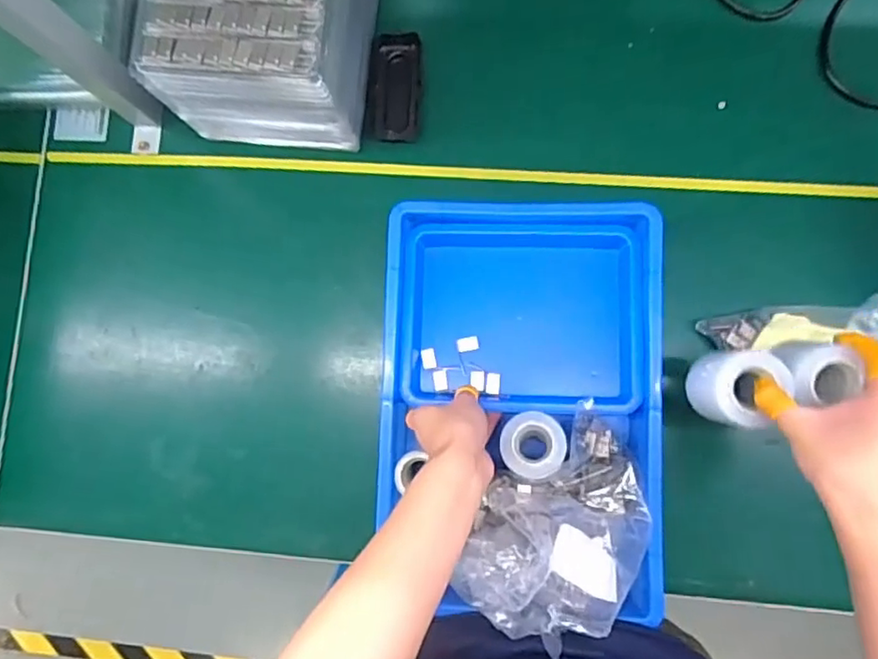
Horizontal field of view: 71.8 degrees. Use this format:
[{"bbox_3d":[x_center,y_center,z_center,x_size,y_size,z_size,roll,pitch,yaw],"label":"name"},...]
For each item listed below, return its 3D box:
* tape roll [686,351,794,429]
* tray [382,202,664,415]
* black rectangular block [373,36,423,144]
[{"bbox_3d":[0.233,0.048,0.474,0.054,0.056,0.056,-2,81,1],"label":"tape roll"},{"bbox_3d":[0.074,-0.022,0.561,0.240,0.052,0.188,1,82,2],"label":"tray"},{"bbox_3d":[-0.044,-0.249,0.629,0.047,0.021,0.105,3,95,2],"label":"black rectangular block"}]

